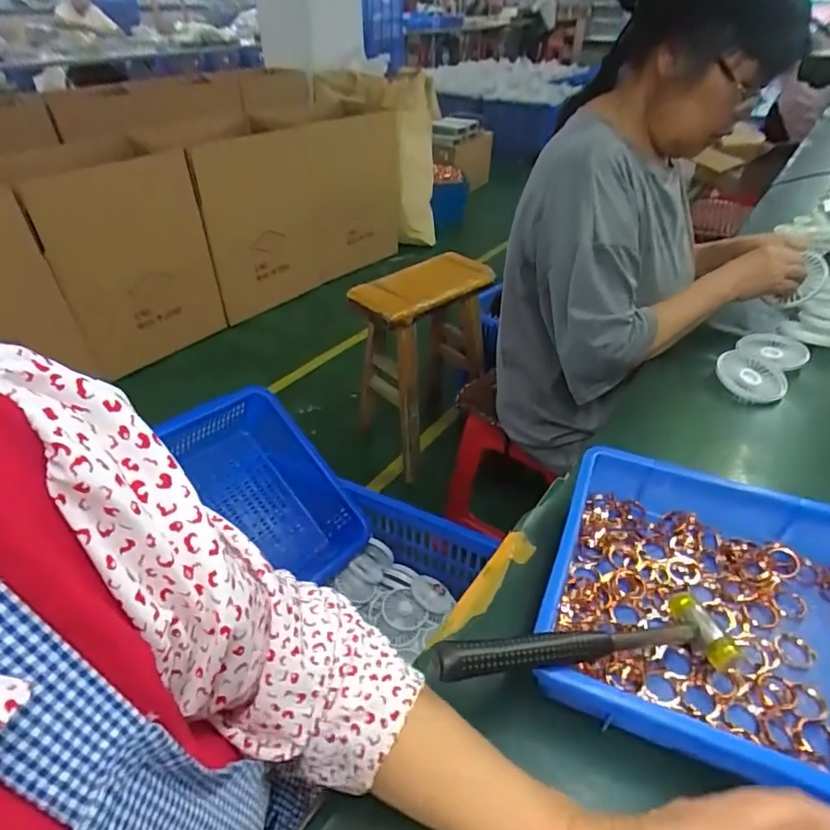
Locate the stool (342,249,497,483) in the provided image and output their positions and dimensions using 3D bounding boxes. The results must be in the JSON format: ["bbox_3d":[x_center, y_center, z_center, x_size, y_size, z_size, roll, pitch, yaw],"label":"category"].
[{"bbox_3d":[0.014,-0.135,1.484,0.362,0.541,0.200,-32,50,-33],"label":"stool"}]

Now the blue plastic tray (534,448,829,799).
[{"bbox_3d":[0.290,0.169,0.407,0.360,0.071,0.240,18,43,19],"label":"blue plastic tray"}]

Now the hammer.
[{"bbox_3d":[0.124,0.161,0.374,0.236,0.024,0.057,4,38,-20],"label":"hammer"}]

